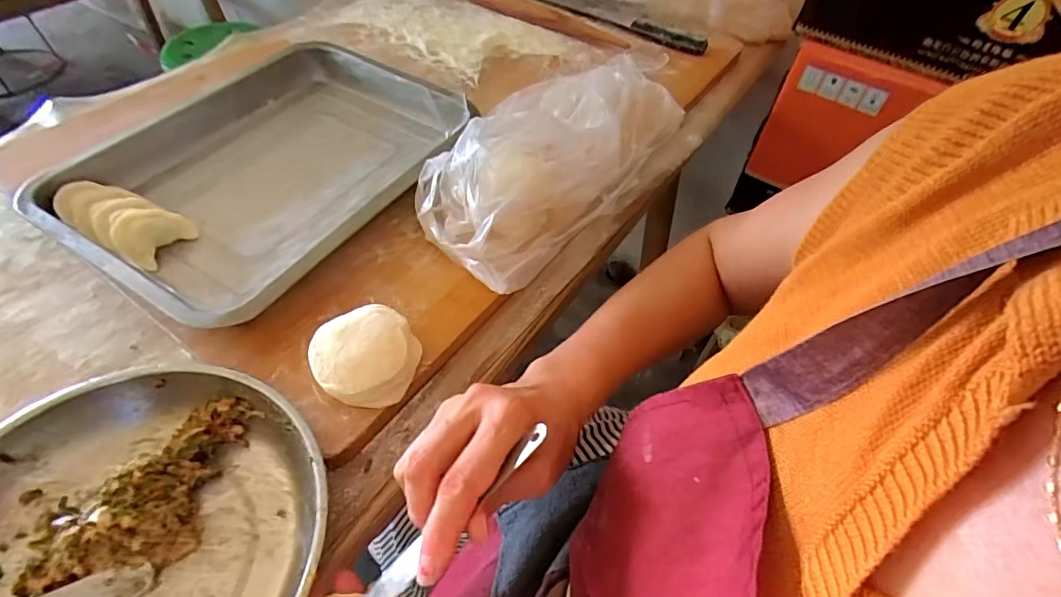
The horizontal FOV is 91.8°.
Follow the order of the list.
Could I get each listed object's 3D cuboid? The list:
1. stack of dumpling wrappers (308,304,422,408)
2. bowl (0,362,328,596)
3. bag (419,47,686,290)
[{"bbox_3d":[-0.114,0.041,0.360,0.071,0.046,0.070,0,51,-5],"label":"stack of dumpling wrappers"},{"bbox_3d":[-0.230,0.143,0.293,0.214,0.039,0.215,2,51,-3],"label":"bowl"},{"bbox_3d":[0.033,-0.170,0.532,0.174,0.076,0.406,27,54,16],"label":"bag"}]

